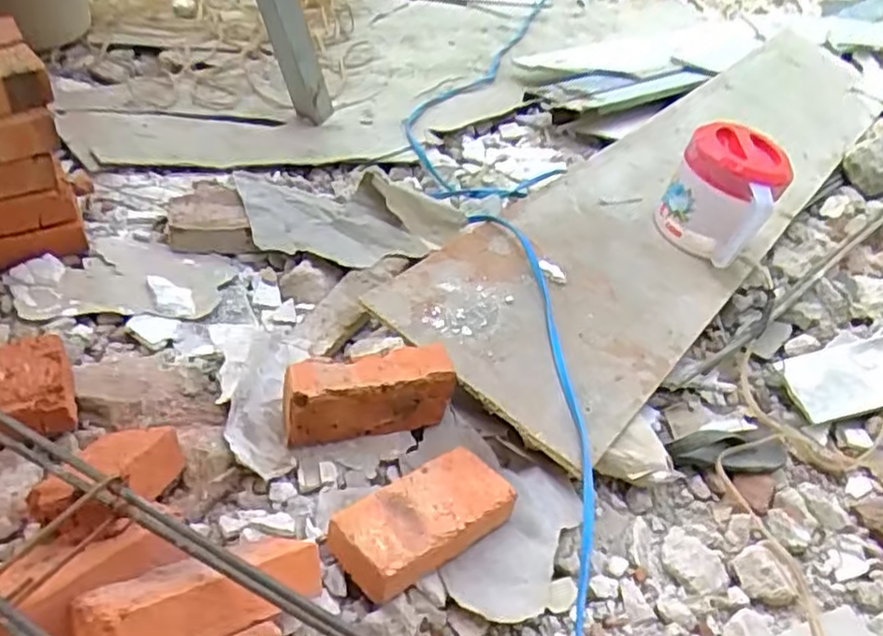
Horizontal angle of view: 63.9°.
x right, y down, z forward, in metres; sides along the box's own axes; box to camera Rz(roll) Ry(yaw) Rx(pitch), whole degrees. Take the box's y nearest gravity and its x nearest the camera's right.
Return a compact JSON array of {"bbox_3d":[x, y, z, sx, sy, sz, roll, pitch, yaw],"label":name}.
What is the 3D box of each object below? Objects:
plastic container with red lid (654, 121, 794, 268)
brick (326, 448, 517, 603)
[{"bbox_3d":[0.383,-0.170,0.960,0.136,0.143,0.122,31,43,22],"label":"plastic container with red lid"},{"bbox_3d":[-0.017,0.177,0.623,0.161,0.042,0.084,-21,49,-33],"label":"brick"}]

